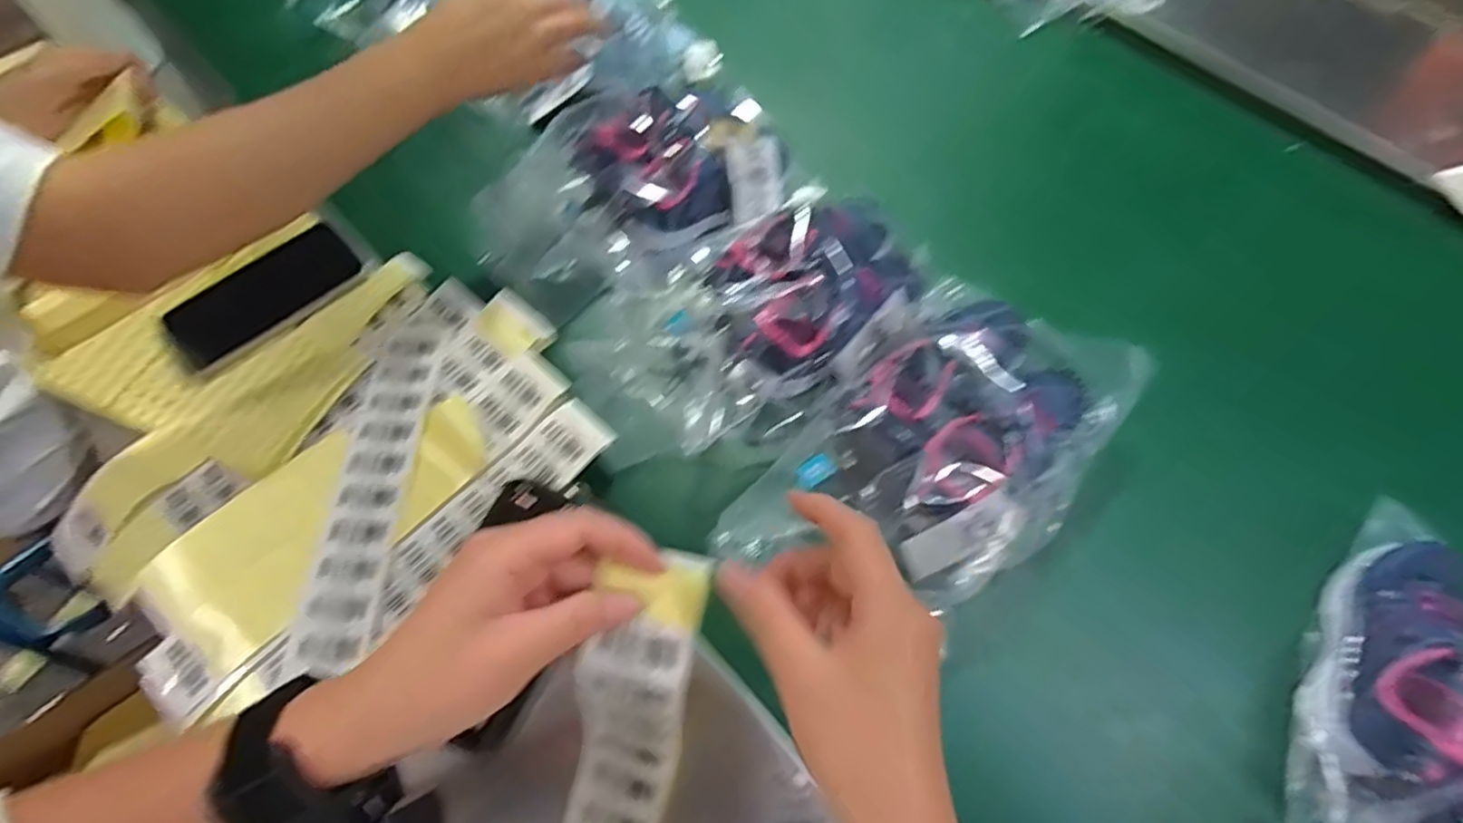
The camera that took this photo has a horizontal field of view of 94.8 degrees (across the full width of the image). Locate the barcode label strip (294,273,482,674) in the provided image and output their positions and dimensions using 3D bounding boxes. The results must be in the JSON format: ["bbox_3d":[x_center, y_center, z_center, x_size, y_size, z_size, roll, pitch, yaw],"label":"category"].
[{"bbox_3d":[-0.257,0.032,0.502,0.062,0.011,0.299,5,65,3],"label":"barcode label strip"}]

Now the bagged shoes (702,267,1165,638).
[{"bbox_3d":[0.149,0.035,0.491,0.179,0.088,0.309,38,70,18],"label":"bagged shoes"}]

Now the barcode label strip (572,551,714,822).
[{"bbox_3d":[-0.063,0.204,0.341,0.054,0.076,0.251,17,106,6],"label":"barcode label strip"}]

